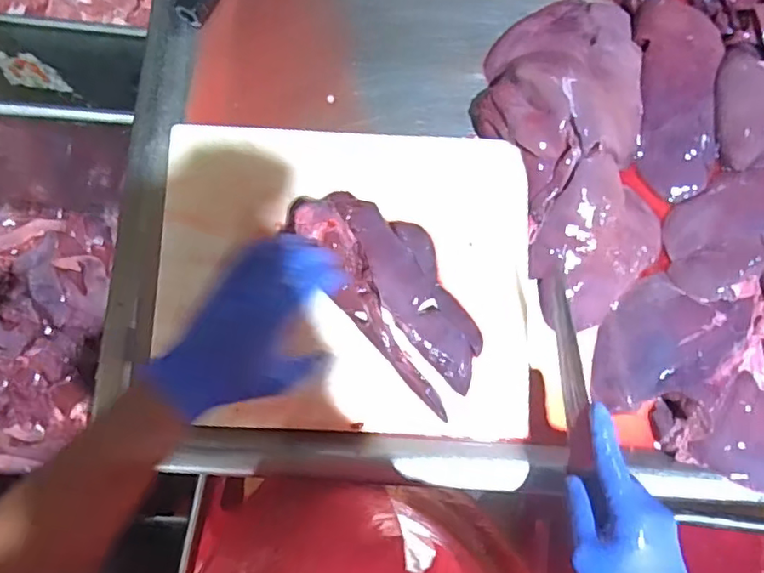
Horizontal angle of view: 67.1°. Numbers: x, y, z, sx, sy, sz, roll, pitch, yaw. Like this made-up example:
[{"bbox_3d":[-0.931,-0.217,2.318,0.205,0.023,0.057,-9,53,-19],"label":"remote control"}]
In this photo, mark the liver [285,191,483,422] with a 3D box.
[{"bbox_3d":[0.014,-0.001,0.565,0.104,0.028,0.235,-36,88,-8],"label":"liver"}]

